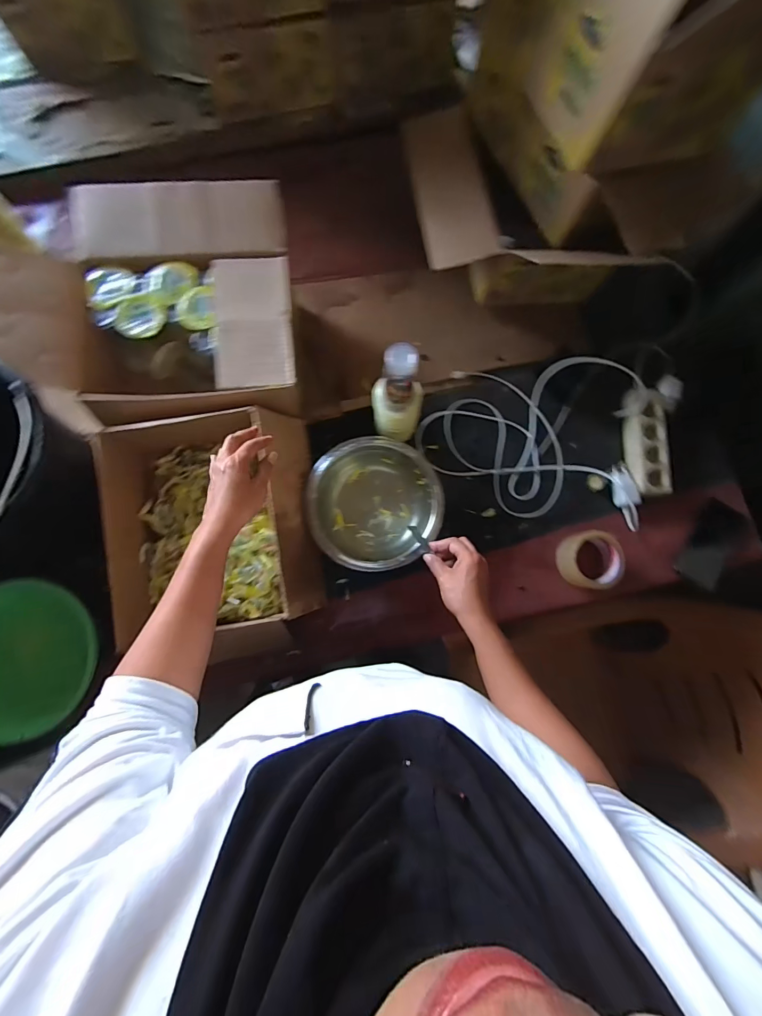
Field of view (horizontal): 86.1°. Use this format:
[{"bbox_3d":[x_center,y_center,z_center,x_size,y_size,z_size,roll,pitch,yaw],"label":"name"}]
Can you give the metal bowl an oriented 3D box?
[{"bbox_3d":[-0.009,-0.008,0.714,0.219,0.068,0.222,0,81,-2],"label":"metal bowl"}]

